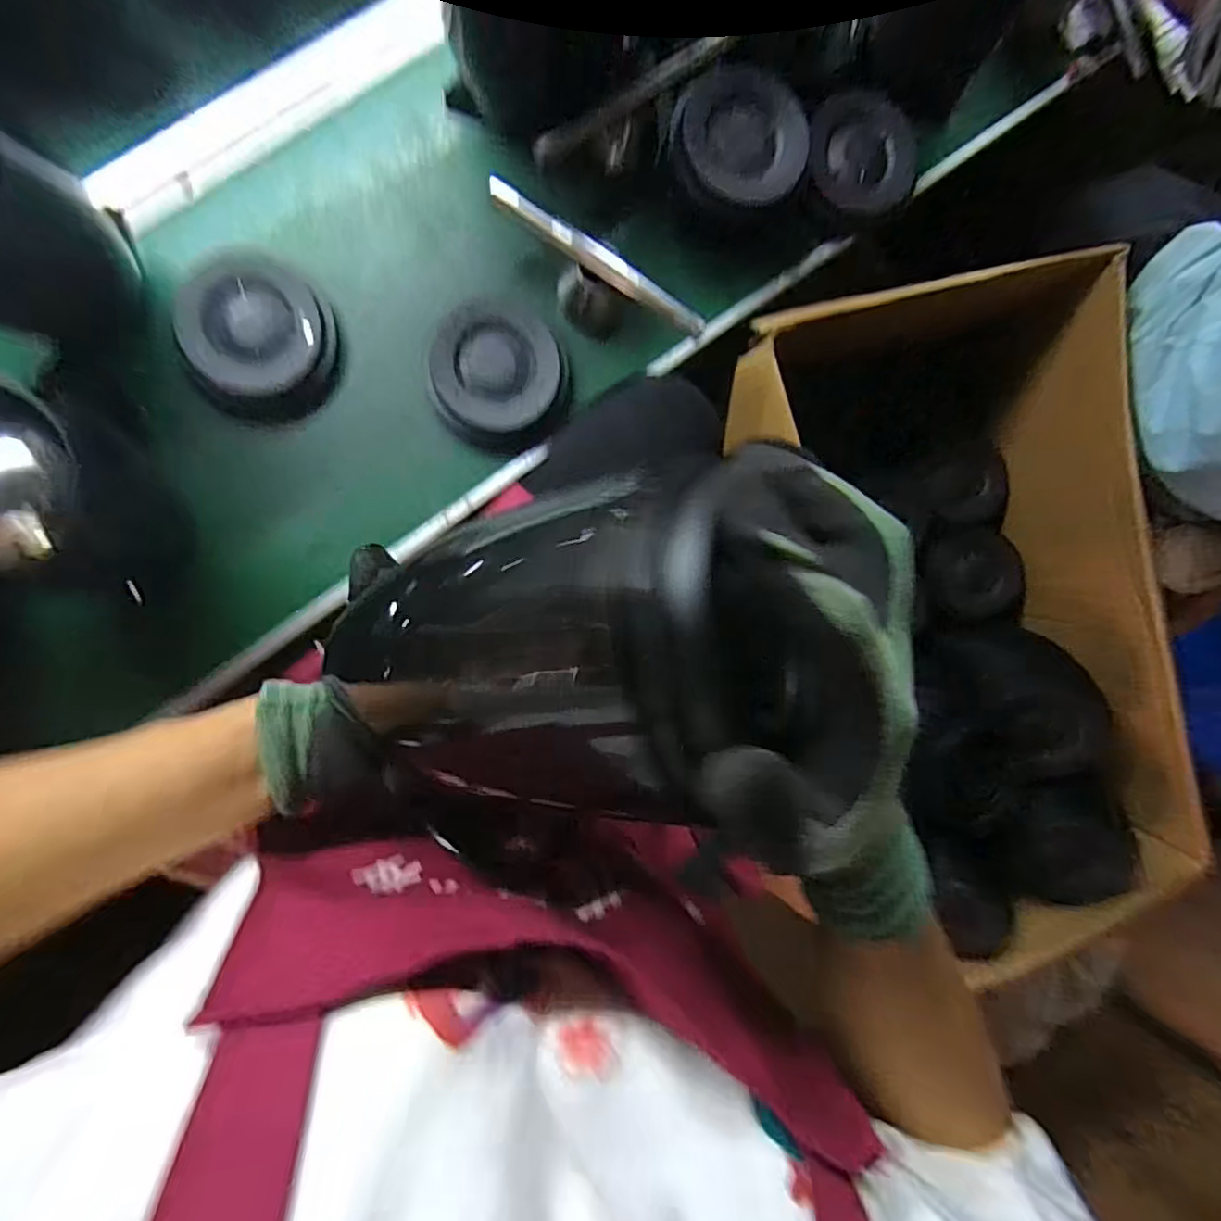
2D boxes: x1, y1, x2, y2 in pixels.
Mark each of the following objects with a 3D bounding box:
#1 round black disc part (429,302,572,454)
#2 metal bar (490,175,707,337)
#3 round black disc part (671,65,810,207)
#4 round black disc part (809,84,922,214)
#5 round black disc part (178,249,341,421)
[{"bbox_3d":[-0.095,-0.200,0.535,0.116,0.026,0.108,0,93,-9],"label":"round black disc part"},{"bbox_3d":[-0.008,-0.284,0.500,0.197,0.011,0.019,32,87,-9],"label":"metal bar"},{"bbox_3d":[0.109,-0.395,0.514,0.111,0.019,0.096,9,91,-9],"label":"round black disc part"},{"bbox_3d":[0.233,-0.420,0.569,0.098,0.028,0.090,0,93,-9],"label":"round black disc part"},{"bbox_3d":[-0.285,-0.224,0.504,0.115,0.025,0.129,0,93,-9],"label":"round black disc part"}]

